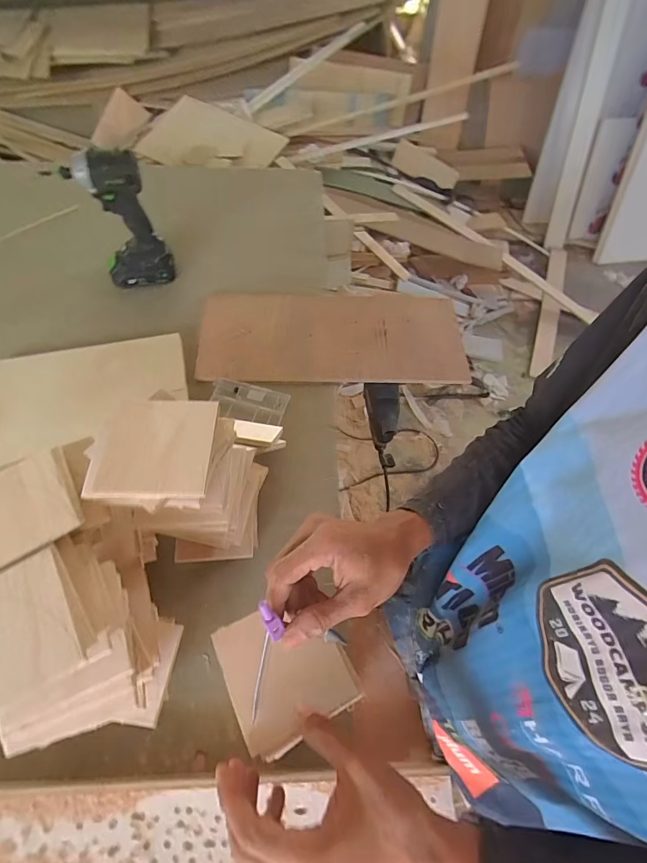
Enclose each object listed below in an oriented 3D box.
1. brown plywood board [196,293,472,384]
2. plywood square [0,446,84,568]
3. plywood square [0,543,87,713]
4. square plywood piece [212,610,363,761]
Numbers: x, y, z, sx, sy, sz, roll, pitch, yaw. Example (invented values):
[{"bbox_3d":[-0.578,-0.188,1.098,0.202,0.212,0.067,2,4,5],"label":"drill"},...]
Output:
[{"bbox_3d":[0.022,-0.180,0.775,0.494,0.018,0.198,0,66,-5],"label":"brown plywood board"},{"bbox_3d":[-0.286,0.071,0.374,0.101,0.010,0.106,-28,55,-24],"label":"plywood square"},{"bbox_3d":[-0.250,0.157,0.317,0.100,0.011,0.102,-28,65,-18],"label":"plywood square"},{"bbox_3d":[-0.035,0.211,0.372,0.102,0.007,0.107,-23,63,-16],"label":"square plywood piece"}]

